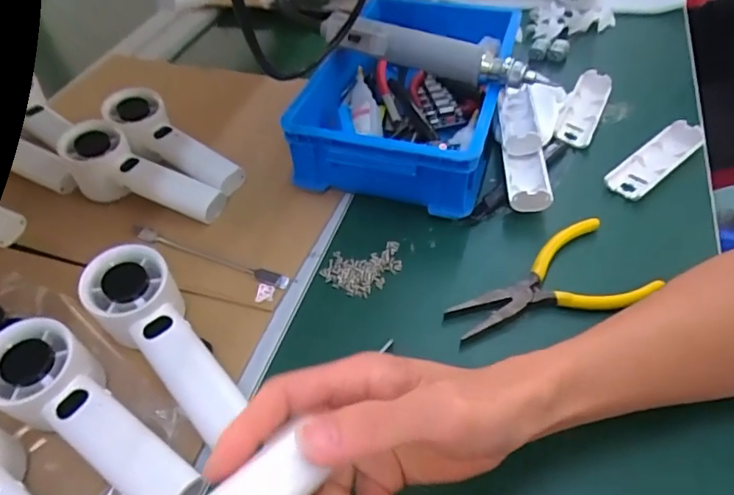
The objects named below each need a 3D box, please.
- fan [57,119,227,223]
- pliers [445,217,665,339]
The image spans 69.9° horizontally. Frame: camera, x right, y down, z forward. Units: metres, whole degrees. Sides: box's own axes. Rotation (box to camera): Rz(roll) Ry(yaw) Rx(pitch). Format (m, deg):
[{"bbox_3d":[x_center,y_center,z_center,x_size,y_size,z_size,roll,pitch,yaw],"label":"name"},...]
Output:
[{"bbox_3d":[-0.204,-0.064,0.487,0.160,0.047,0.054,22,52,6],"label":"fan"},{"bbox_3d":[0.131,0.028,0.388,0.144,0.014,0.071,-20,48,-12],"label":"pliers"}]

